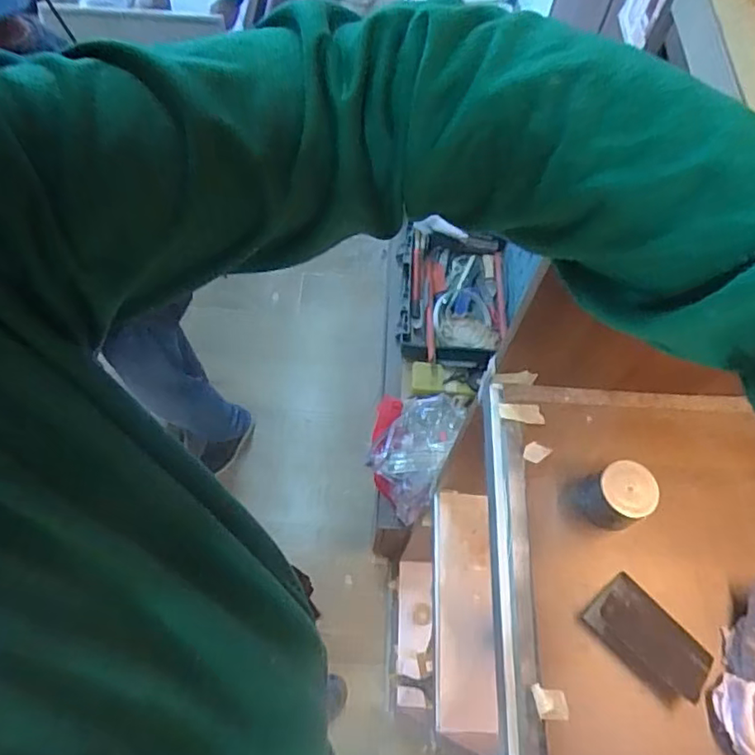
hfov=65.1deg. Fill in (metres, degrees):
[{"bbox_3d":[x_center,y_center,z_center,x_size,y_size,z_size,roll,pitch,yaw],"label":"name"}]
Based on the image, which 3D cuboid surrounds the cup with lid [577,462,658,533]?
[{"bbox_3d":[0.260,0.131,0.643,0.068,0.061,0.063,-25,67,-14],"label":"cup with lid"}]

